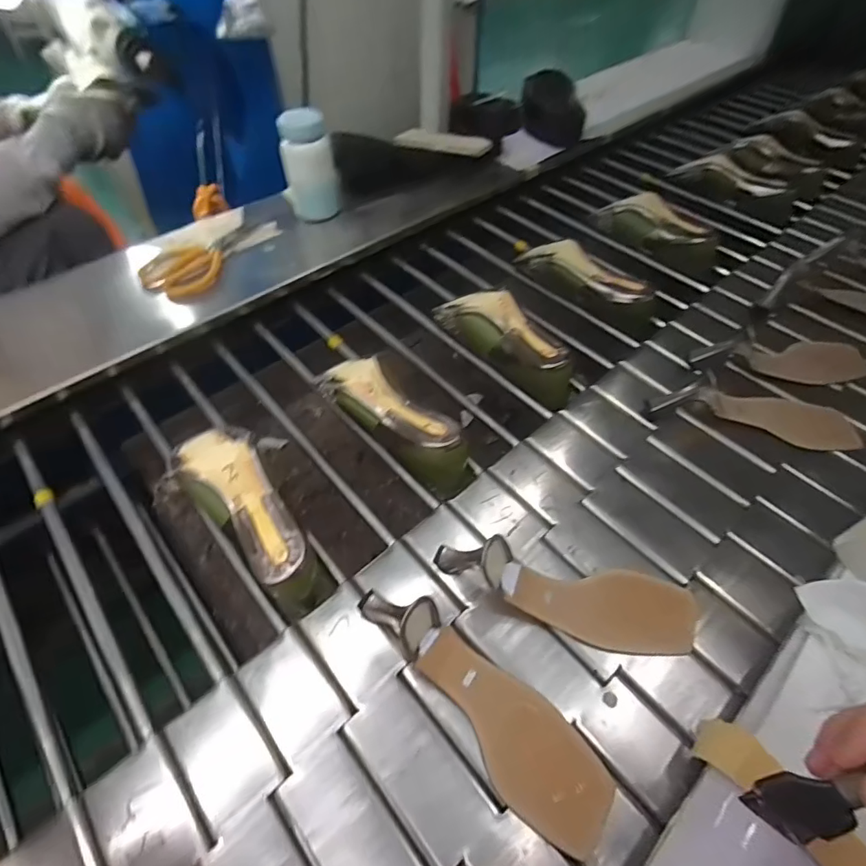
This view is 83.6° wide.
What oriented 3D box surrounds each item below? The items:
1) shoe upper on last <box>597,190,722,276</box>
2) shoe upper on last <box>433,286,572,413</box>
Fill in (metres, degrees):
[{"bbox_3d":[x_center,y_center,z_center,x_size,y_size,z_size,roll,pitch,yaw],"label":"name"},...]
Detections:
[{"bbox_3d":[0.362,-0.329,0.784,0.201,0.062,0.076,32,57,23],"label":"shoe upper on last"},{"bbox_3d":[0.098,-0.128,0.634,0.211,0.065,0.076,37,59,26],"label":"shoe upper on last"}]

